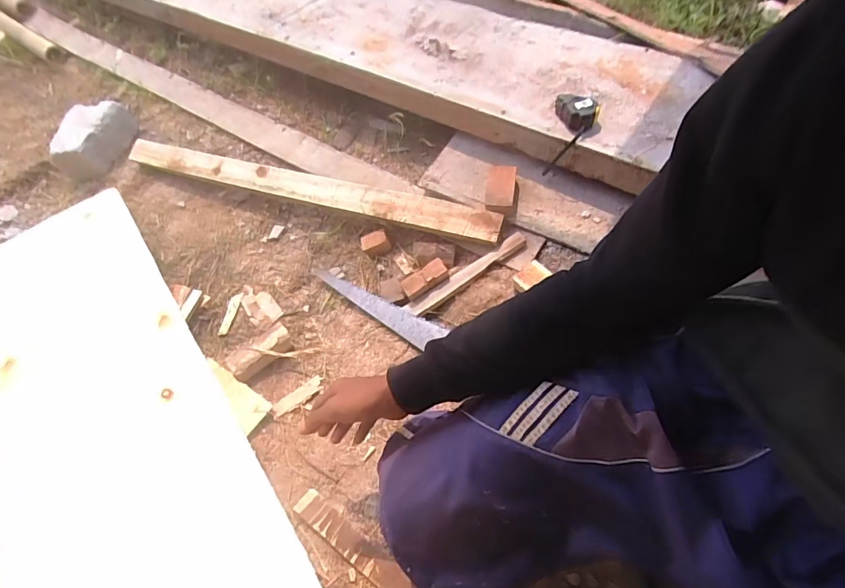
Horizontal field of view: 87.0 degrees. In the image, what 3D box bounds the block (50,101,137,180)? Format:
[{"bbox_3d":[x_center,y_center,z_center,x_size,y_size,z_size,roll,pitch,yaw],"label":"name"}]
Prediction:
[{"bbox_3d":[-0.884,-0.431,1.203,0.118,0.120,0.243,13,59,13],"label":"block"}]

